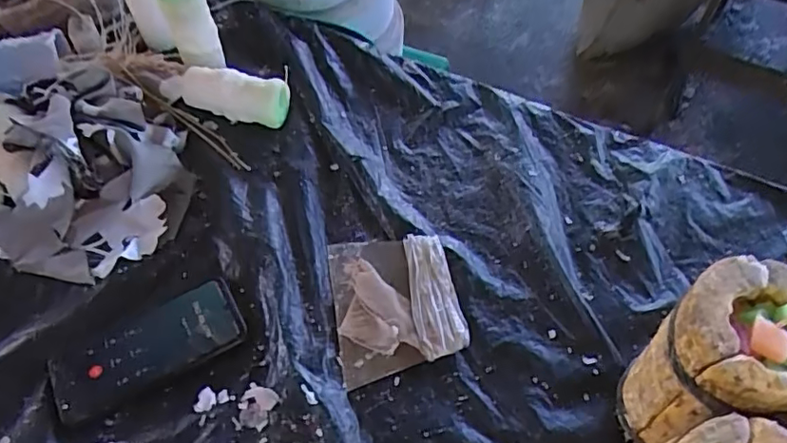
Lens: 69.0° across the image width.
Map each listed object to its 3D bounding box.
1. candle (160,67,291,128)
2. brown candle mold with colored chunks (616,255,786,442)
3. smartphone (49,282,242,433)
[{"bbox_3d":[-0.189,-0.142,0.640,0.145,0.046,0.042,7,56,6],"label":"candle"},{"bbox_3d":[0.212,0.108,0.393,0.109,0.158,0.096,-10,56,-6],"label":"brown candle mold with colored chunks"},{"bbox_3d":[-0.212,0.109,0.496,0.160,0.011,0.069,-26,59,-16],"label":"smartphone"}]

